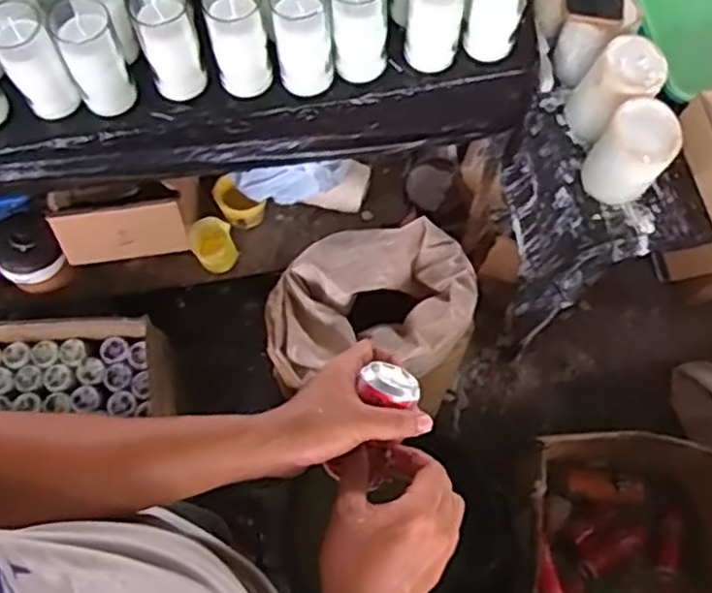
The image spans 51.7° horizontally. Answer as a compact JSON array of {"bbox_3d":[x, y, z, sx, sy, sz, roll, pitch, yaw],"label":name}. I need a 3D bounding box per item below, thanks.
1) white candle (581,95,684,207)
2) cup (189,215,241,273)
[{"bbox_3d":[0.332,-0.172,0.887,0.082,0.121,0.075,1,69,-2],"label":"white candle"},{"bbox_3d":[-0.256,-0.093,1.310,0.073,0.077,0.078,1,69,-2],"label":"cup"}]

